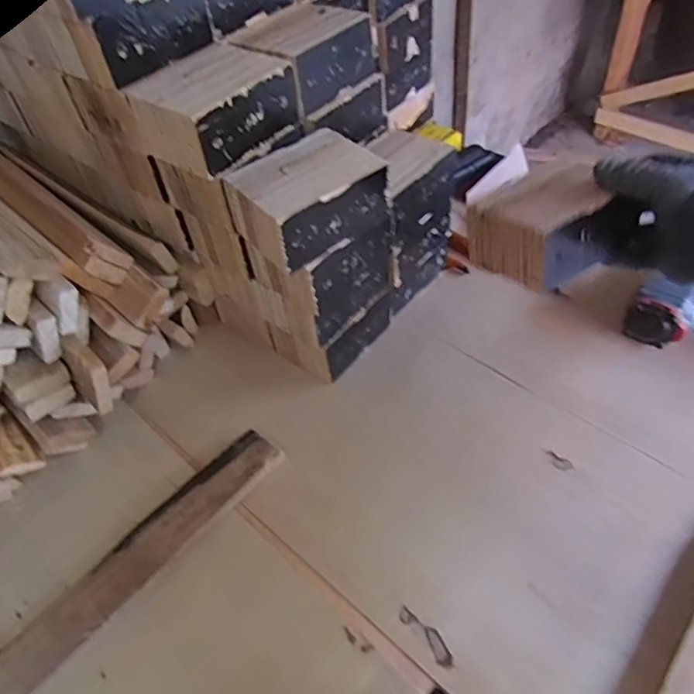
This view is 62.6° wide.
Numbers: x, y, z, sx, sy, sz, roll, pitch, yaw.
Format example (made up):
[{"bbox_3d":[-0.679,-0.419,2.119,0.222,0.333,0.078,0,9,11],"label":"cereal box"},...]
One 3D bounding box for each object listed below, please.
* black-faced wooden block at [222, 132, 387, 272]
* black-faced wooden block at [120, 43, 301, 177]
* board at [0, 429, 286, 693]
[{"bbox_3d":[-0.035,-0.136,0.524,0.126,0.065,0.088,-32,50,-20],"label":"black-faced wooden block"},{"bbox_3d":[-0.128,-0.226,0.534,0.114,0.062,0.125,30,57,31],"label":"black-faced wooden block"},{"bbox_3d":[-0.197,0.199,0.503,0.056,0.016,0.347,29,57,30],"label":"board"}]

